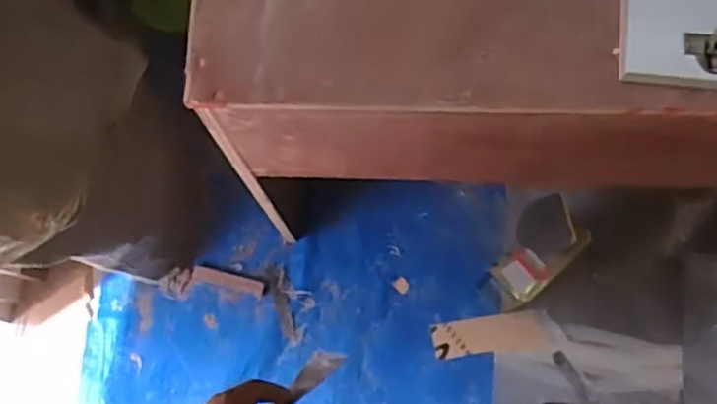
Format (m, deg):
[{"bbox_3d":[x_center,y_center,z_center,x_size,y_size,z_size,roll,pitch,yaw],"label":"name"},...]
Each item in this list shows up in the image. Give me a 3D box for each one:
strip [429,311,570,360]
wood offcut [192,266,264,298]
[{"bbox_3d":[0.270,0.258,1.348,0.242,0.016,0.075,-8,71,12],"label":"strip"},{"bbox_3d":[-0.262,0.158,1.384,0.144,0.020,0.028,14,77,5],"label":"wood offcut"}]

